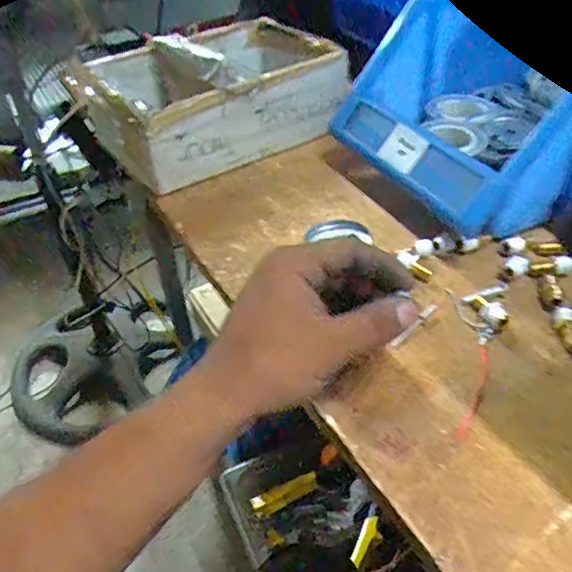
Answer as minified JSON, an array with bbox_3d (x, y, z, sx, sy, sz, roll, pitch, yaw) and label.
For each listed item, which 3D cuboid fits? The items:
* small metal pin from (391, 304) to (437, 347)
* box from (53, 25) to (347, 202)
[{"bbox_3d":[0.083,0.025,0.355,0.006,0.004,0.049,30,52,32],"label":"small metal pin"},{"bbox_3d":[-0.062,-0.174,0.521,0.198,0.099,0.132,-31,48,-26],"label":"box"}]

